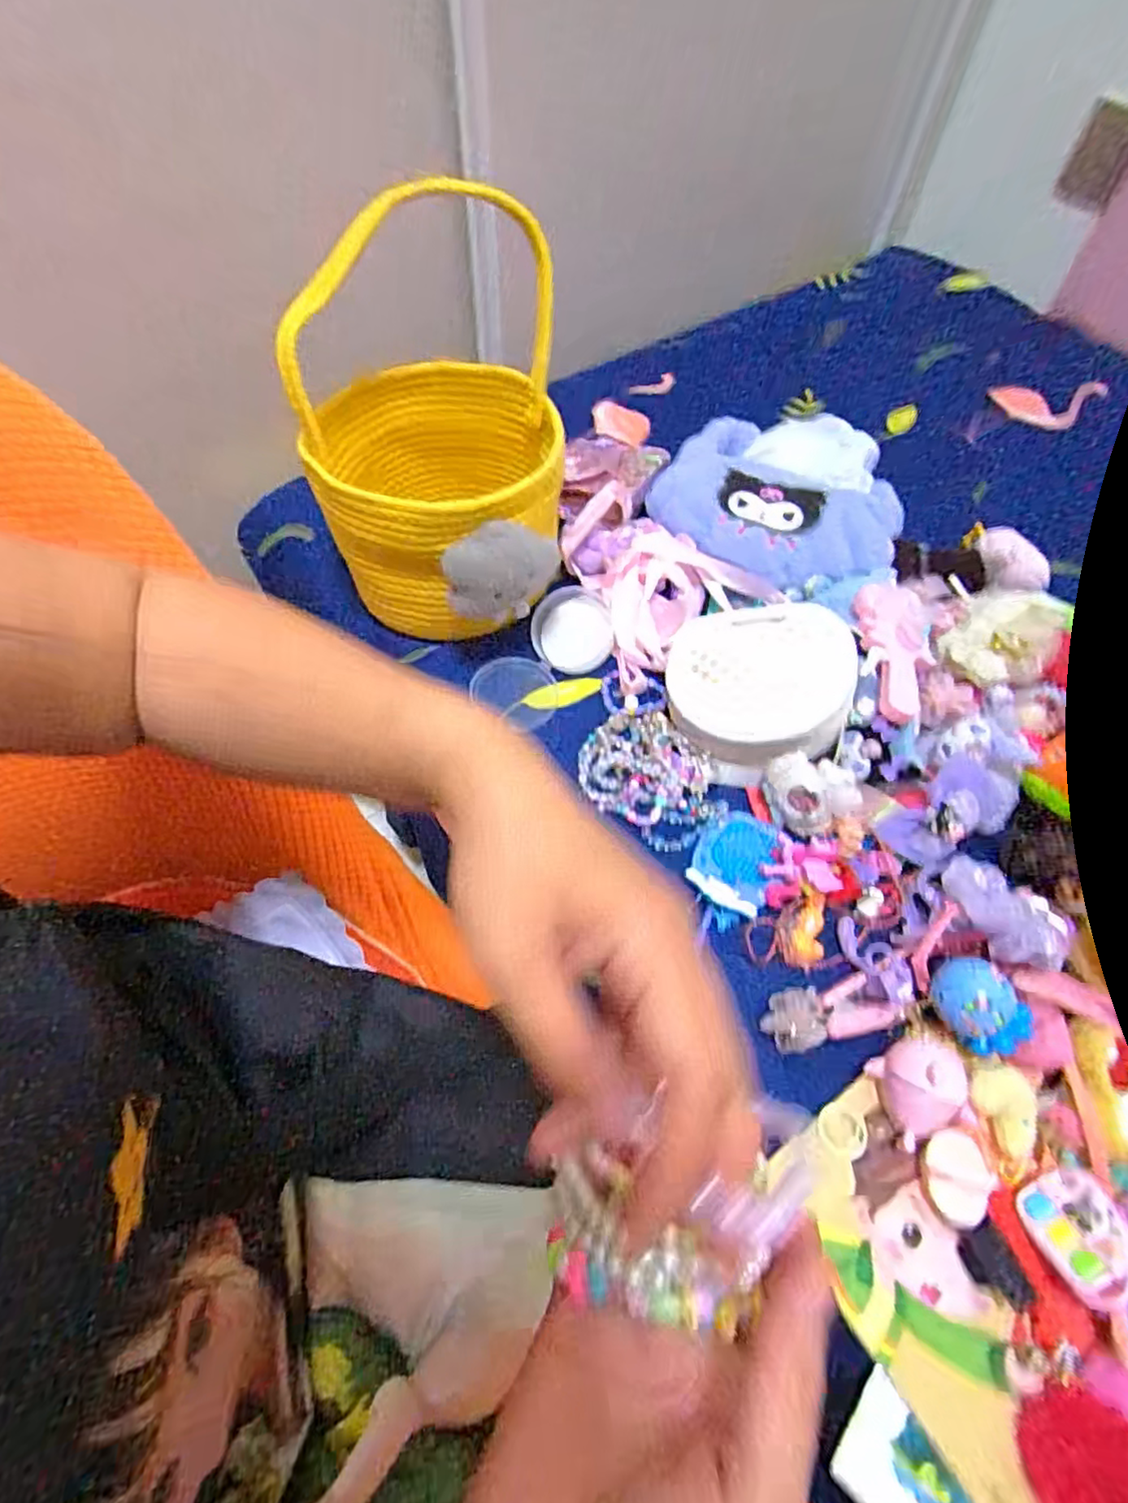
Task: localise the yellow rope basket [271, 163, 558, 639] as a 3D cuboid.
[{"bbox_3d":[-0.107,-0.264,0.559,0.226,0.240,0.261,-13,61,-9],"label":"yellow rope basket"}]

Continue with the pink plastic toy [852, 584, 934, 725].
[{"bbox_3d":[0.287,-0.088,0.560,0.055,0.031,0.143,-2,59,-3],"label":"pink plastic toy"}]

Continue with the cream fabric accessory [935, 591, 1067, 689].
[{"bbox_3d":[0.371,-0.096,0.552,0.084,0.023,0.084,-9,70,26],"label":"cream fabric accessory"}]

